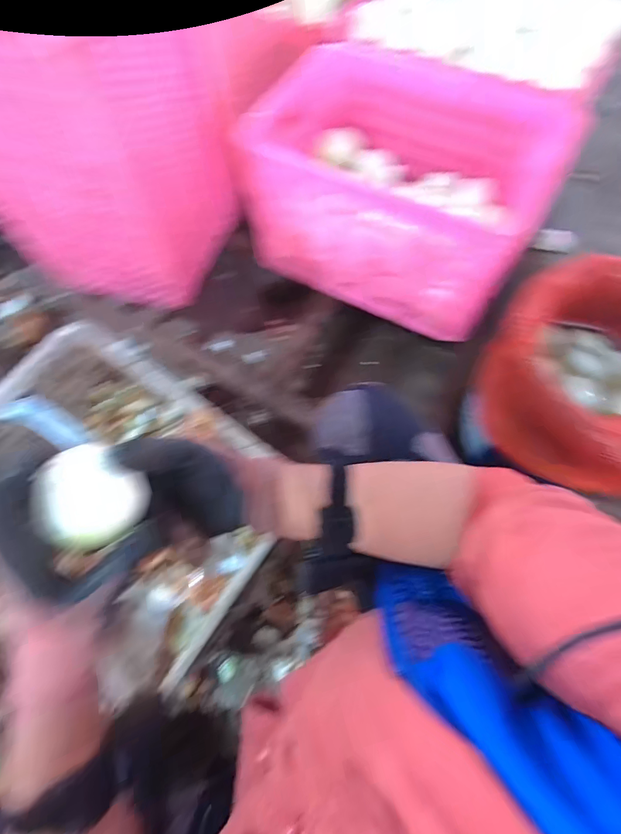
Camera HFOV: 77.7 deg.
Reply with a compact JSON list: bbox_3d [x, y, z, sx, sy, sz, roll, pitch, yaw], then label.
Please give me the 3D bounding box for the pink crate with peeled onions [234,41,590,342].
[{"bbox_3d":[0.161,-0.470,0.797,0.505,0.323,0.399,18,67,8],"label":"pink crate with peeled onions"}]

